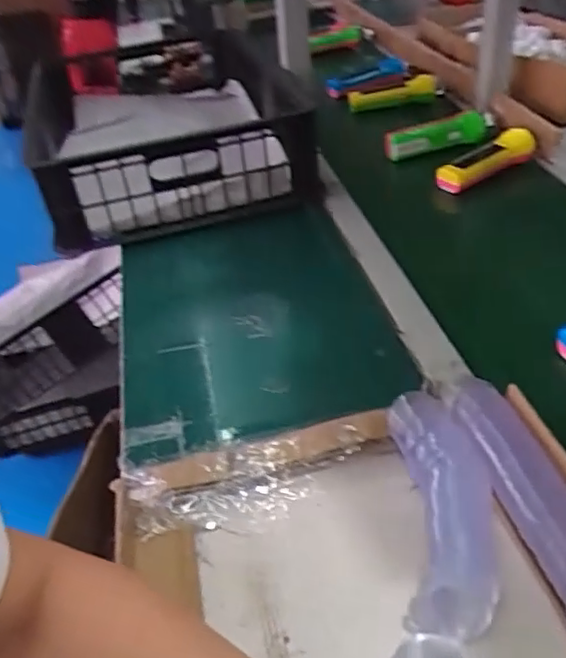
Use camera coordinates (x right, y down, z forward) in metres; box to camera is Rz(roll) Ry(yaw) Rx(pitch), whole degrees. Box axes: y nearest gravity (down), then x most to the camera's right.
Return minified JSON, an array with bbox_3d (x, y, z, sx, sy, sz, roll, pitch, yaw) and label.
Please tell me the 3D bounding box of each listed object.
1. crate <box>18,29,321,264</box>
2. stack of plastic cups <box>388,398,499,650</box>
[{"bbox_3d":[-0.217,-0.377,1.117,0.411,0.133,0.676,-13,38,-7],"label":"crate"},{"bbox_3d":[0.121,0.131,0.474,0.065,0.041,0.190,-2,38,6],"label":"stack of plastic cups"}]

